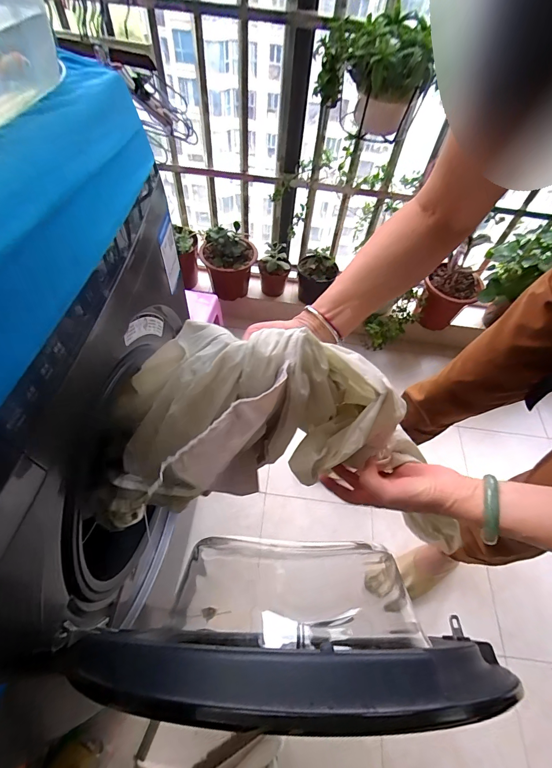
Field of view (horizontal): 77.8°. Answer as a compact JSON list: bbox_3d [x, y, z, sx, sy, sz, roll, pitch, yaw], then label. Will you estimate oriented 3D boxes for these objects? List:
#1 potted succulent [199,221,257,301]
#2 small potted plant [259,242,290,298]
[{"bbox_3d":[-0.156,-0.405,1.141,0.170,0.226,0.143,-2,57,-6],"label":"potted succulent"},{"bbox_3d":[-0.008,-0.393,1.202,0.099,0.207,0.087,6,56,-1],"label":"small potted plant"}]

